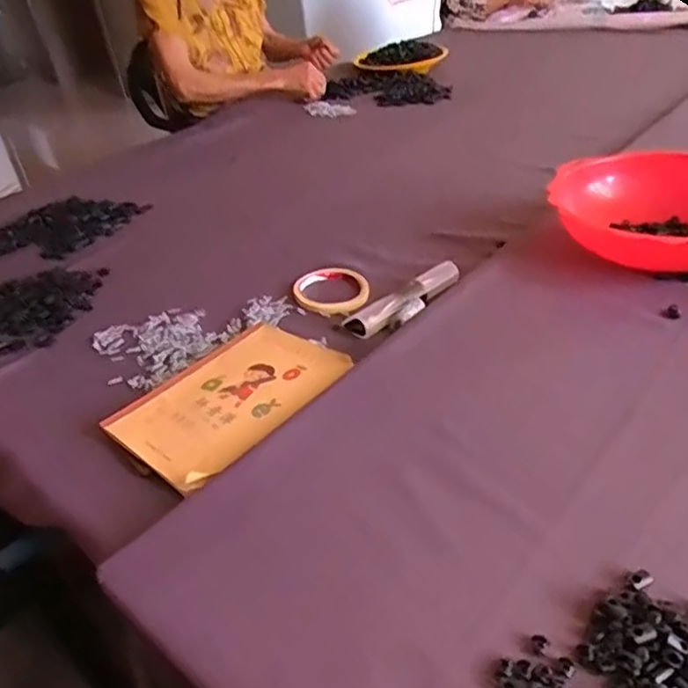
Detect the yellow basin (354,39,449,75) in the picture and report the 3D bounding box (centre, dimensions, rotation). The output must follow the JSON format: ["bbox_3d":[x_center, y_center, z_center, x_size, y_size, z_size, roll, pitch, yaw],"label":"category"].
[{"bbox_3d":[0.154,-0.754,1.643,0.234,0.059,0.222,-8,36,0],"label":"yellow basin"}]

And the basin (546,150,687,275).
[{"bbox_3d":[0.379,-0.150,0.751,0.230,0.091,0.230,-4,35,3],"label":"basin"}]

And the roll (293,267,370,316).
[{"bbox_3d":[-0.017,-0.067,0.776,0.090,0.013,0.106,-12,36,-8],"label":"roll"}]

